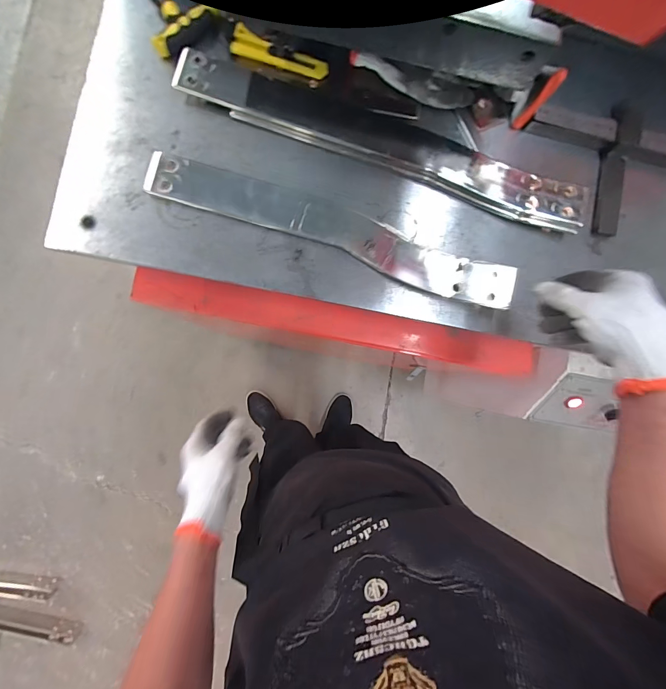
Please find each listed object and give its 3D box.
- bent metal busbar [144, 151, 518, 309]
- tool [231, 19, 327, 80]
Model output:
[{"bbox_3d":[0.005,-0.152,0.458,0.503,0.020,0.065,18,92,-1],"label":"bent metal busbar"},{"bbox_3d":[-0.070,-0.401,0.465,0.129,0.024,0.045,17,85,-4],"label":"tool"}]

